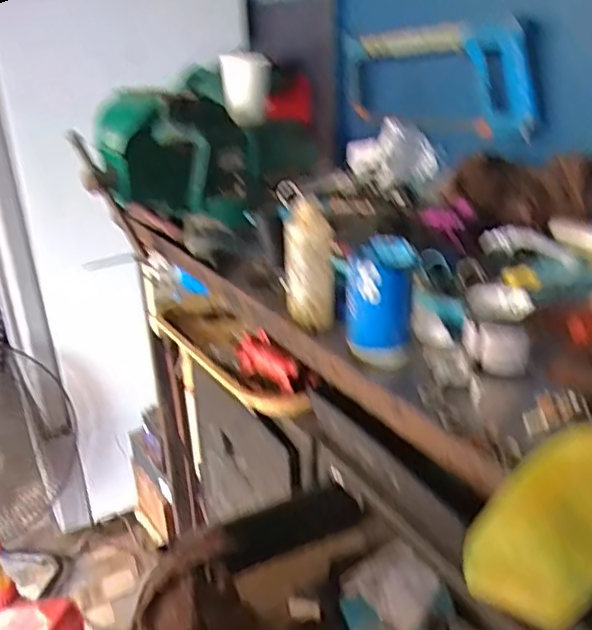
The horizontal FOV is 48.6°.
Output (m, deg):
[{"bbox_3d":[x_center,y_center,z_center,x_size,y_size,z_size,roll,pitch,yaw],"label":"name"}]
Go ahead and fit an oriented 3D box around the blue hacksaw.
[{"bbox_3d":[0.189,-0.345,0.959,0.043,0.135,0.423,-13,25,-24],"label":"blue hacksaw"}]

